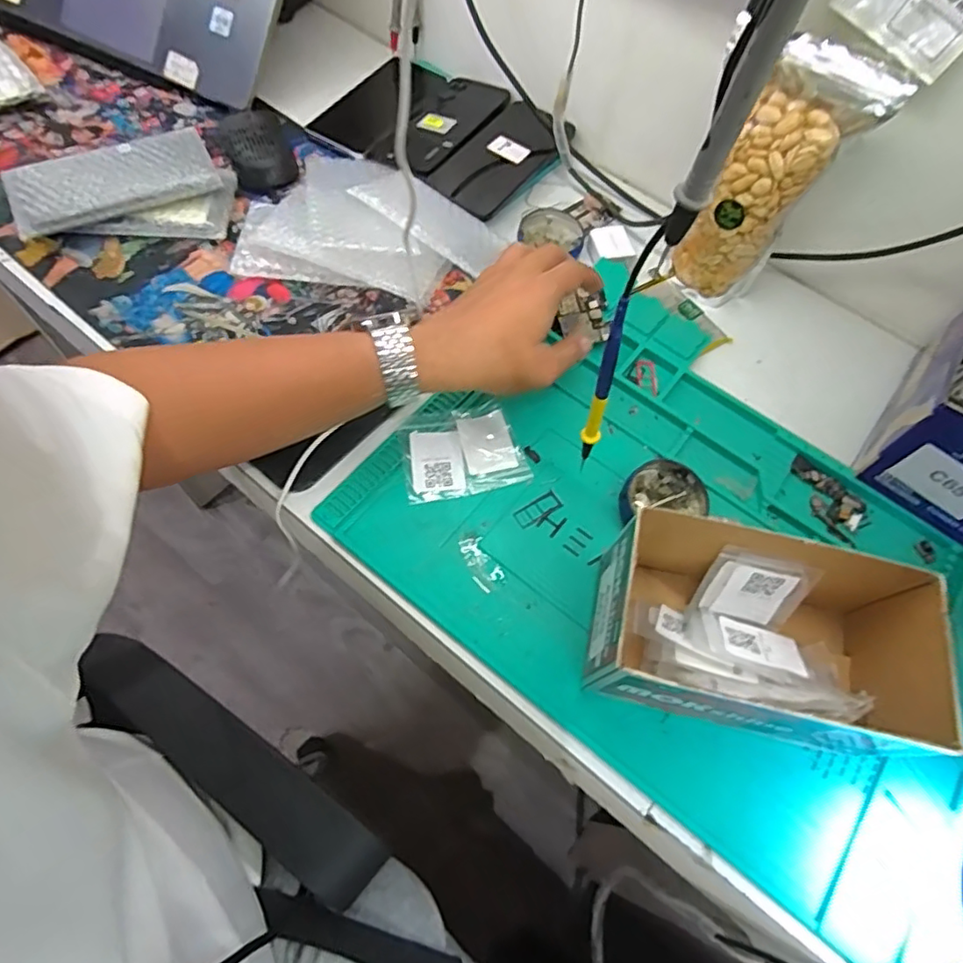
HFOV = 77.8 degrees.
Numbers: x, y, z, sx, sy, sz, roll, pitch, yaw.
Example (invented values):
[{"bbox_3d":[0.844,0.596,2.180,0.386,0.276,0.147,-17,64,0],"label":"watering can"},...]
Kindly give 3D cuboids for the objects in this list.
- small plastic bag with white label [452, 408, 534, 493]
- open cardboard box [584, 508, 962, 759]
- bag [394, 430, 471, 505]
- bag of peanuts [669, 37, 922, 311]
[{"bbox_3d":[0.008,-0.027,0.467,0.047,0.004,0.067,-11,65,-10],"label":"small plastic bag with white label"},{"bbox_3d":[0.167,0.095,0.371,0.182,0.089,0.101,12,63,2],"label":"open cardboard box"},{"bbox_3d":[-0.036,-0.014,0.455,0.047,0.006,0.059,-9,64,-9],"label":"bag"},{"bbox_3d":[0.228,-0.229,0.477,0.085,0.184,0.055,40,67,15],"label":"bag of peanuts"}]

